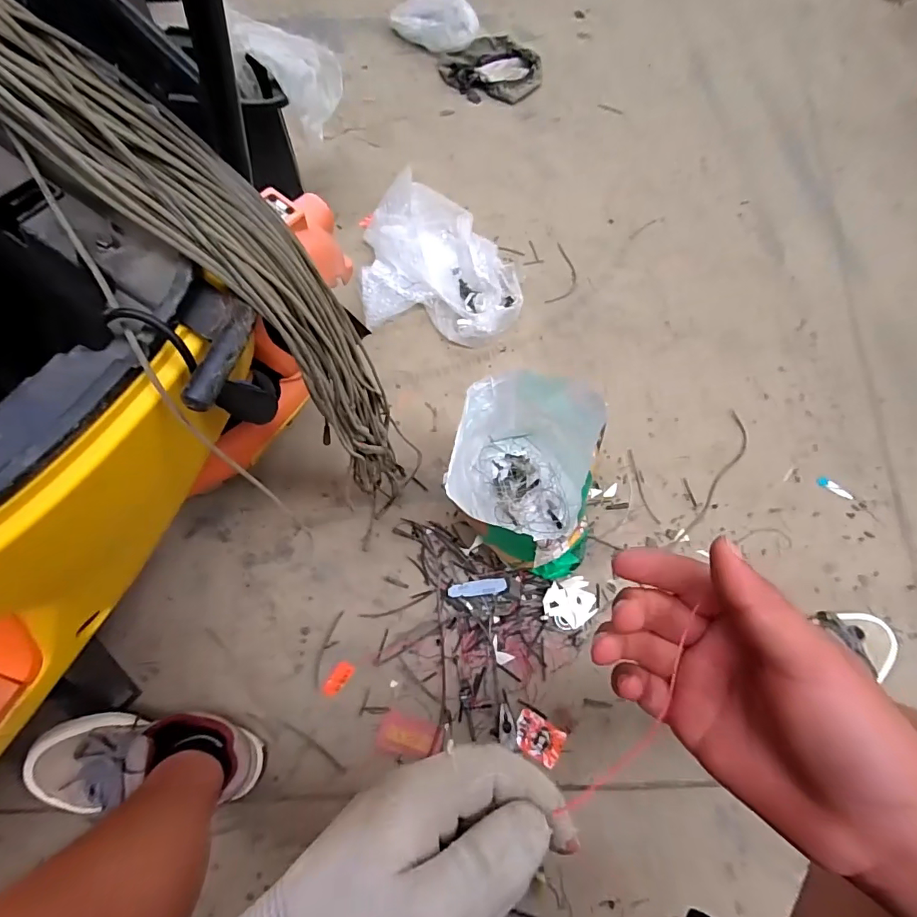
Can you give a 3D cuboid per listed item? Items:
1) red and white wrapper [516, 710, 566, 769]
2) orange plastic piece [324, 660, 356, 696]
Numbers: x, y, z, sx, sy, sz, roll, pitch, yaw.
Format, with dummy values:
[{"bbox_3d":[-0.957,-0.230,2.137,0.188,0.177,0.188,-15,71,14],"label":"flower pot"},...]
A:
[{"bbox_3d":[0.115,0.403,0.694,0.068,0.013,0.050,30,69,14],"label":"red and white wrapper"},{"bbox_3d":[-0.178,0.326,0.709,0.026,0.005,0.051,31,70,14],"label":"orange plastic piece"}]

